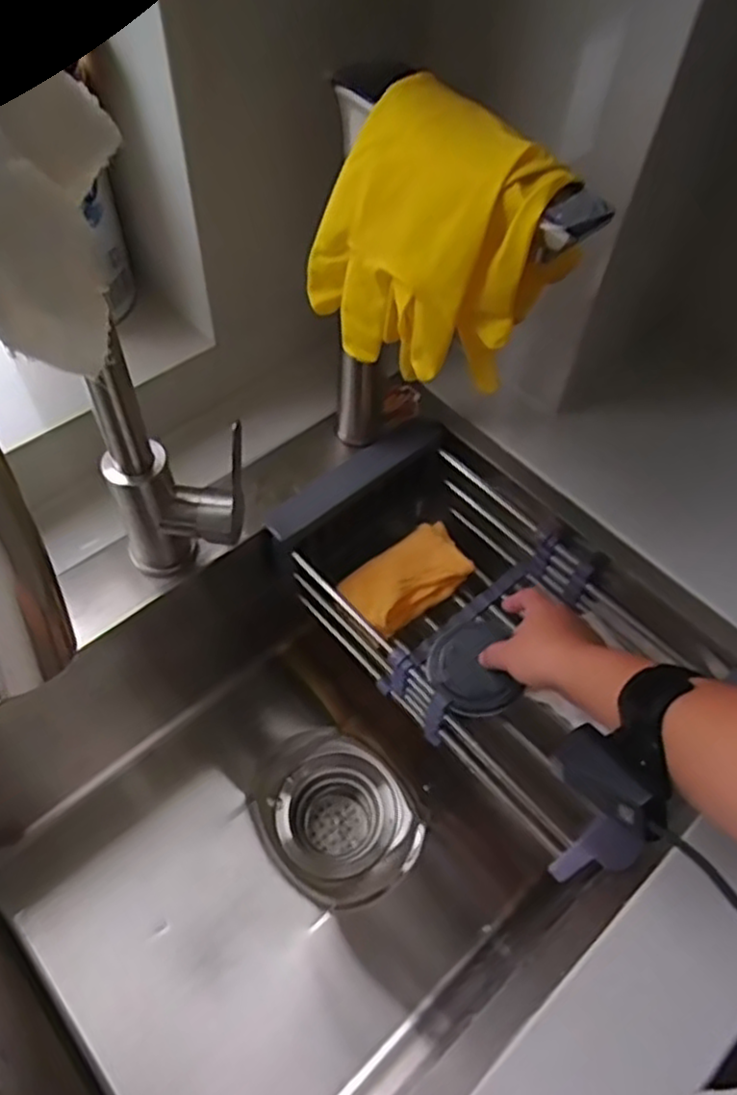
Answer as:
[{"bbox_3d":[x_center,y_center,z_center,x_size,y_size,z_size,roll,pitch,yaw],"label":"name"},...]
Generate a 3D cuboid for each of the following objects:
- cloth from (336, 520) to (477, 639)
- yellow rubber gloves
[{"bbox_3d":[0.034,0.026,0.660,0.113,0.023,0.069,-34,63,-24],"label":"cloth"},{"bbox_3d":[0.038,-0.178,0.444,0.071,0.141,0.146,-34,63,-24],"label":"yellow rubber gloves"}]

